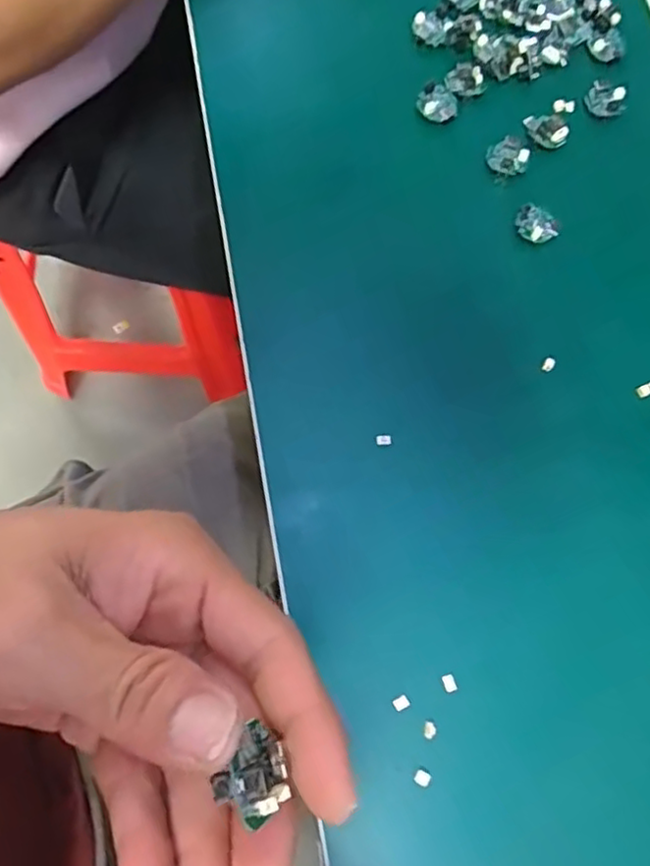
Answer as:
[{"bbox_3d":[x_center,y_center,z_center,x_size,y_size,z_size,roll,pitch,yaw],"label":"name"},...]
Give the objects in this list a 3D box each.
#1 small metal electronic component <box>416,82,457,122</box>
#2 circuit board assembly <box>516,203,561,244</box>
[{"bbox_3d":[0.068,-0.199,0.391,0.023,0.007,0.022,1,73,-2],"label":"small metal electronic component"},{"bbox_3d":[0.121,-0.118,0.370,0.025,0.007,0.020,28,74,6],"label":"circuit board assembly"}]

